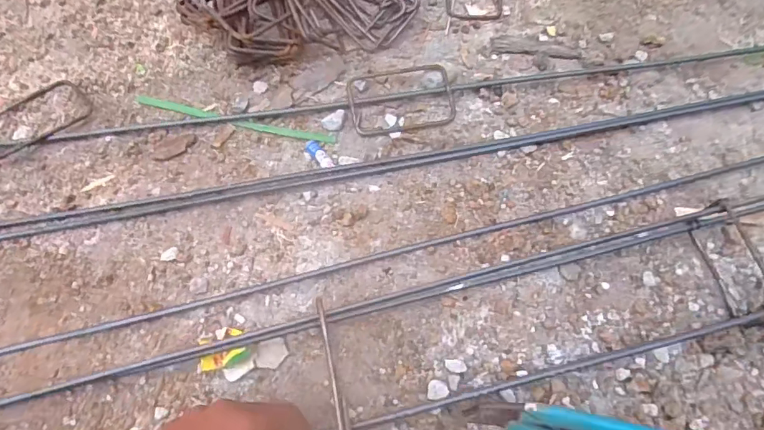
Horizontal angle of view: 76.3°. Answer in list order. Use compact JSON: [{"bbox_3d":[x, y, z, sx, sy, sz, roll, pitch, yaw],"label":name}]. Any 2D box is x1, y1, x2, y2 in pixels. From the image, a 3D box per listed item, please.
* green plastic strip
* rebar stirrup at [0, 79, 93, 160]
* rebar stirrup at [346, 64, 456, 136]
[{"bbox_3d":[-0.166,-0.107,0.549,0.231,0.005,0.012,13,68,4],"label":"green plastic strip"},{"bbox_3d":[-0.392,-0.110,0.544,0.118,0.008,0.072,-38,73,-15],"label":"rebar stirrup"},{"bbox_3d":[0.022,-0.135,0.550,0.117,0.019,0.080,-11,68,-6],"label":"rebar stirrup"}]

